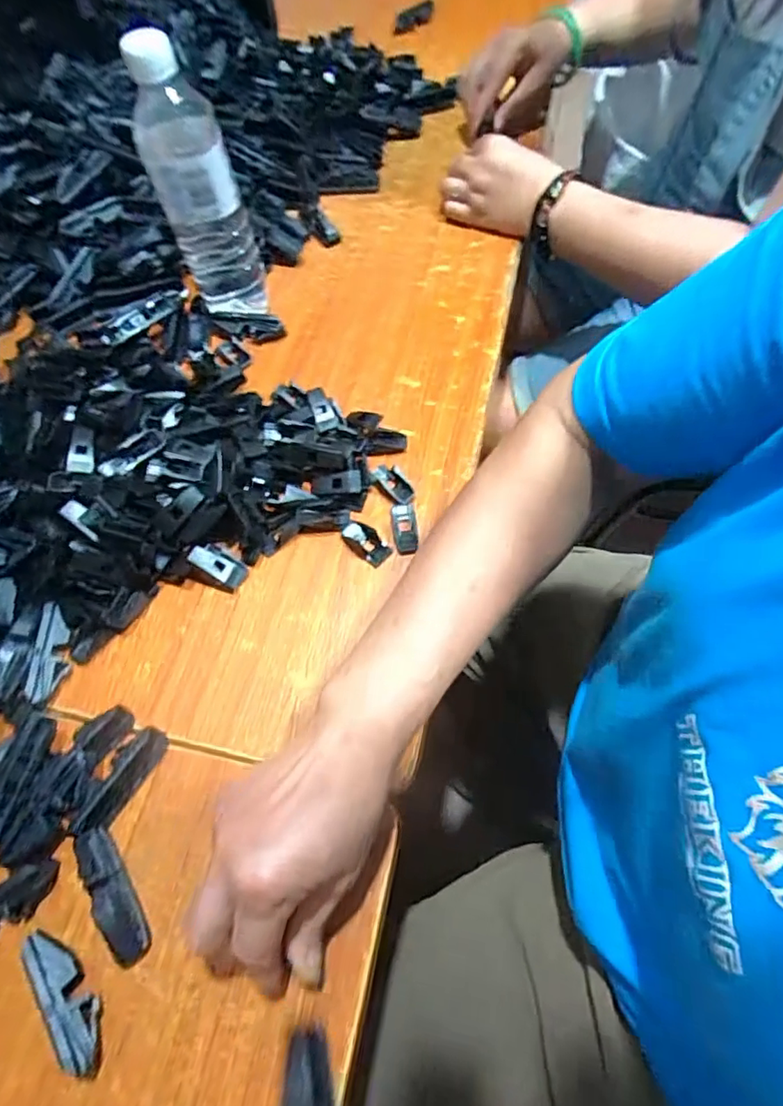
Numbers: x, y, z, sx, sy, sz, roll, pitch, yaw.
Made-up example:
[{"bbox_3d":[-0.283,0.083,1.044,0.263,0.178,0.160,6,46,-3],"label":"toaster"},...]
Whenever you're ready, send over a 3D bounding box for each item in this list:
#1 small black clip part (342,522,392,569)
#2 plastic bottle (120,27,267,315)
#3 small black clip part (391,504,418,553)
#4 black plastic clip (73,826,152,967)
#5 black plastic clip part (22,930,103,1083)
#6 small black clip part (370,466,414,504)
[{"bbox_3d":[-0.019,-0.009,0.417,0.040,0.007,0.020,39,71,22],"label":"small black clip part"},{"bbox_3d":[-0.161,-0.303,0.475,0.066,0.202,0.062,-15,62,-4],"label":"plastic bottle"},{"bbox_3d":[0.010,-0.019,0.422,0.017,0.004,0.042,-7,61,1],"label":"small black clip part"},{"bbox_3d":[-0.161,0.194,0.320,0.018,0.019,0.074,-33,64,-13],"label":"black plastic clip"},{"bbox_3d":[-0.174,0.238,0.300,0.019,0.018,0.073,-36,65,-14],"label":"black plastic clip part"},{"bbox_3d":[0.002,-0.054,0.440,0.018,0.005,0.040,-32,64,-12],"label":"small black clip part"}]

